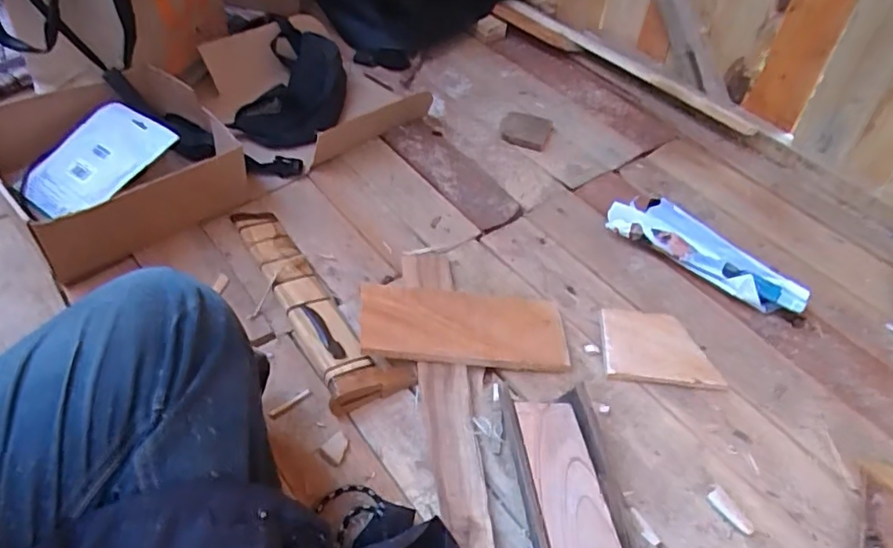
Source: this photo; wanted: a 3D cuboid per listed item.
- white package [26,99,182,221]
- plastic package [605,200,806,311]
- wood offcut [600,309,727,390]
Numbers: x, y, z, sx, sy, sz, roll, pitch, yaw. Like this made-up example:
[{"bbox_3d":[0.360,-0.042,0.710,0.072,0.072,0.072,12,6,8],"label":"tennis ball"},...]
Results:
[{"bbox_3d":[-0.480,-0.155,0.816,0.136,0.010,0.187,29,65,18],"label":"white package"},{"bbox_3d":[0.342,-0.026,0.800,0.268,0.050,0.078,31,52,22],"label":"plastic package"},{"bbox_3d":[0.248,0.088,0.699,0.131,0.019,0.090,7,46,1],"label":"wood offcut"}]

